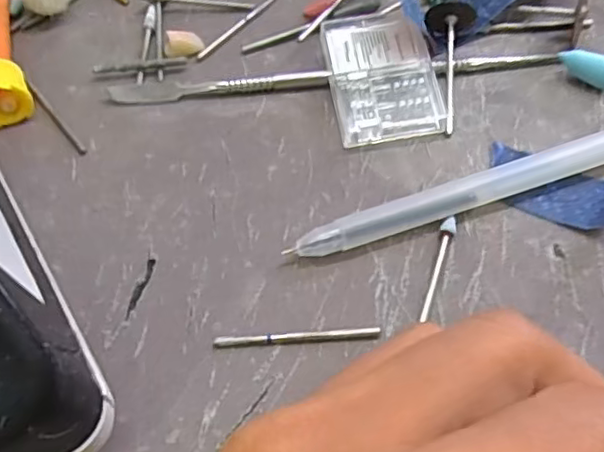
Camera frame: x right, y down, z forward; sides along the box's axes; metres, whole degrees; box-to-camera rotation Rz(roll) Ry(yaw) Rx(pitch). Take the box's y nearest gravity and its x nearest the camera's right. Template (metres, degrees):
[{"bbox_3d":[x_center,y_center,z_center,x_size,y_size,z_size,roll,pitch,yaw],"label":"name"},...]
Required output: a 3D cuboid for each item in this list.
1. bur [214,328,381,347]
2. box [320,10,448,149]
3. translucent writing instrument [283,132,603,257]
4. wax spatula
[{"bbox_3d":[-0.001,0.029,0.168,0.044,0.004,0.004,-4,59,0],"label":"bur"},{"bbox_3d":[0.026,-0.050,0.209,0.034,0.011,0.046,-9,60,-3],"label":"box"},{"bbox_3d":[0.057,-0.013,0.187,0.123,0.009,0.012,-17,60,-8],"label":"translucent writing instrument"},{"bbox_3d":[0.010,-0.050,0.213,0.152,0.005,0.008,-5,59,0],"label":"wax spatula"}]

